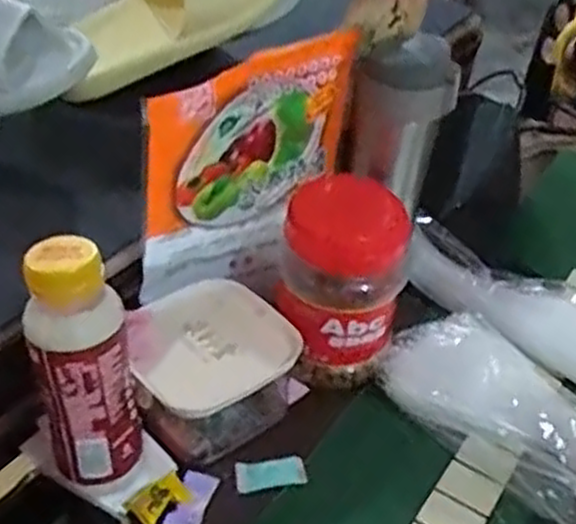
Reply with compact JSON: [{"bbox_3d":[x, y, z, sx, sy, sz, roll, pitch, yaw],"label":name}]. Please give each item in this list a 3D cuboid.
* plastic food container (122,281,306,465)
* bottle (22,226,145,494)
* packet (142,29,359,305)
[{"bbox_3d":[-0.062,0.076,0.573,0.111,0.068,0.110,-23,47,-32],"label":"plastic food container"},{"bbox_3d":[-0.122,0.063,0.480,0.057,0.165,0.047,-5,40,-15],"label":"bottle"},{"bbox_3d":[-0.027,-0.056,0.577,0.172,0.189,0.025,-20,46,-29],"label":"packet"}]

